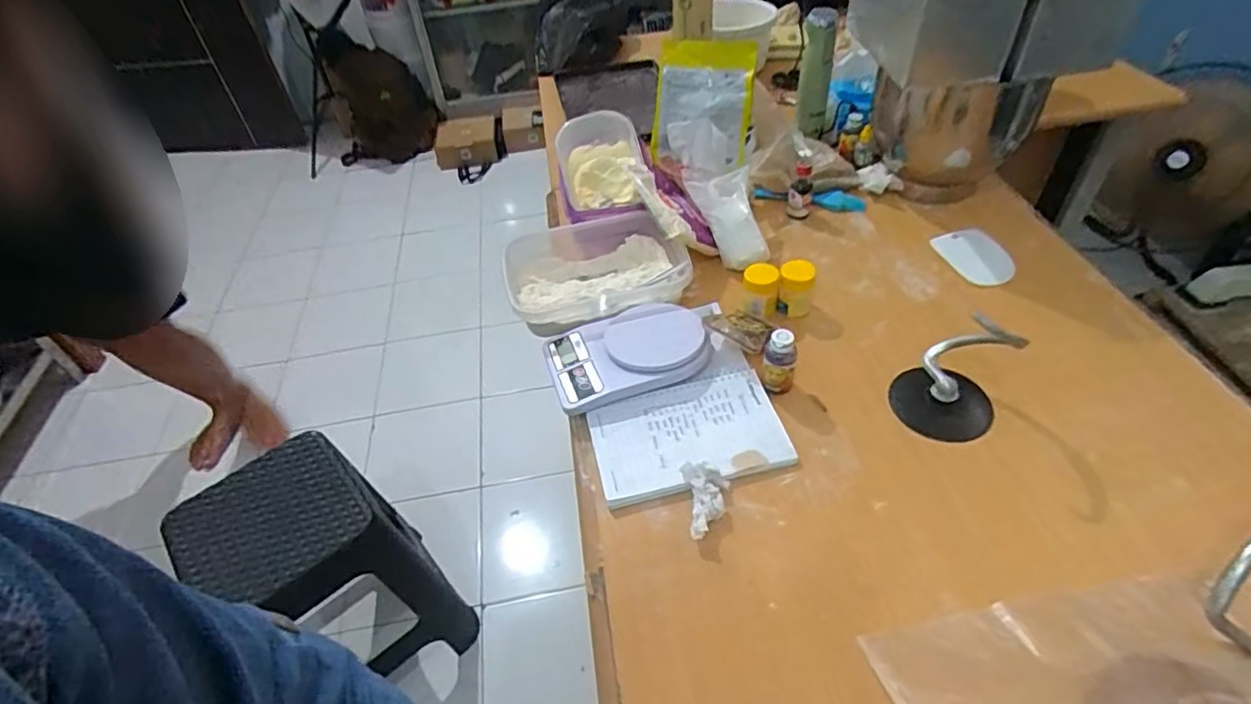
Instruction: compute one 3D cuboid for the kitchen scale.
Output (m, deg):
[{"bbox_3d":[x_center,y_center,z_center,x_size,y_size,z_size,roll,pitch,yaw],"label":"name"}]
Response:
[{"bbox_3d":[0.003,0.000,0.759,0.191,0.032,0.130,-16,46,-10],"label":"kitchen scale"}]

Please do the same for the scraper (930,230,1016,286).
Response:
[{"bbox_3d":[0.499,-0.136,0.876,0.094,0.006,0.118,-11,47,-8],"label":"scraper"}]

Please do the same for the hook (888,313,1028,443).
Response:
[{"bbox_3d":[0.353,0.013,0.655,0.104,0.116,0.122,27,54,28],"label":"hook"}]

